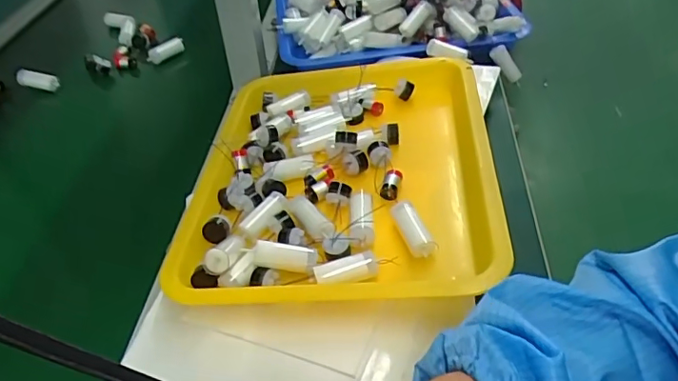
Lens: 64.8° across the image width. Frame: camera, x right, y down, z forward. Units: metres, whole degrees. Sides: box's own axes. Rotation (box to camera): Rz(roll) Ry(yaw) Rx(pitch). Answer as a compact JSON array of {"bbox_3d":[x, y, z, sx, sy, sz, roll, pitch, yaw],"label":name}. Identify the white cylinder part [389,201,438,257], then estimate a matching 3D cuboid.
[{"bbox_3d":[0.057,0.029,0.420,0.015,0.019,0.050,-17,44,-14],"label":"white cylinder part"}]

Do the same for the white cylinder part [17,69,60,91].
[{"bbox_3d":[-0.411,-0.150,0.730,0.057,0.019,0.015,12,44,-1],"label":"white cylinder part"}]

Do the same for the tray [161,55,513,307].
[{"bbox_3d":[0.005,-0.025,0.501,0.263,0.055,0.335,0,43,5],"label":"tray"}]

